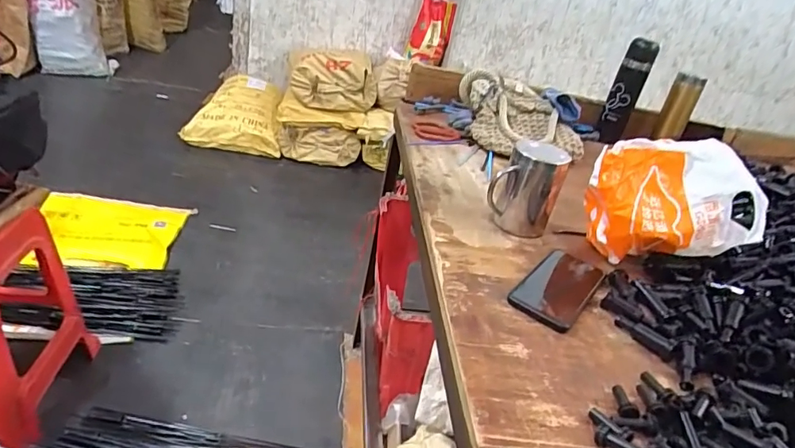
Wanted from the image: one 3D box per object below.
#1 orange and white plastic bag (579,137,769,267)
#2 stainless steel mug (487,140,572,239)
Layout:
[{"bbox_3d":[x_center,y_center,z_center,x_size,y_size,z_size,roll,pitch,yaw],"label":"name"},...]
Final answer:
[{"bbox_3d":[0.353,-0.023,0.671,0.206,0.152,0.105,11,30,-1],"label":"orange and white plastic bag"},{"bbox_3d":[0.183,-0.053,0.712,0.085,0.130,0.074,23,32,19],"label":"stainless steel mug"}]

